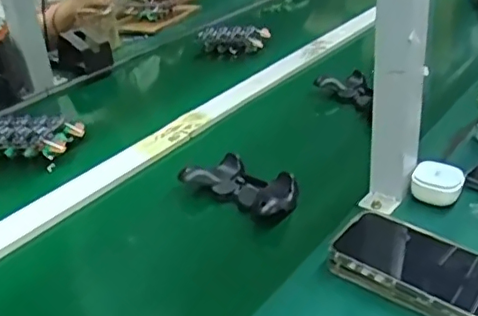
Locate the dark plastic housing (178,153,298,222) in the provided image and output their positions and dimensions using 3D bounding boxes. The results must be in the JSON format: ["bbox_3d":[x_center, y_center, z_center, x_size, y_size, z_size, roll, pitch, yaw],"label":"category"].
[{"bbox_3d":[0.007,0.039,0.710,0.138,0.039,0.083,21,39,38],"label":"dark plastic housing"}]

